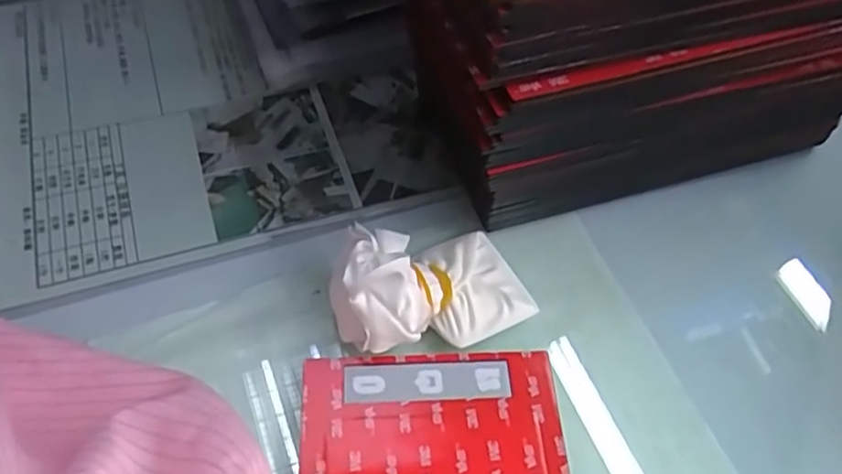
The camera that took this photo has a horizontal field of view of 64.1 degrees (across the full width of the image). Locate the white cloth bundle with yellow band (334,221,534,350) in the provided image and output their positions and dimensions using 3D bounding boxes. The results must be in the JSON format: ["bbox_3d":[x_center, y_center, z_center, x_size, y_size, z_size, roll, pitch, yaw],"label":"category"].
[{"bbox_3d":[0.004,0.017,0.279,0.081,0.041,0.049,-12,56,-11],"label":"white cloth bundle with yellow band"}]

